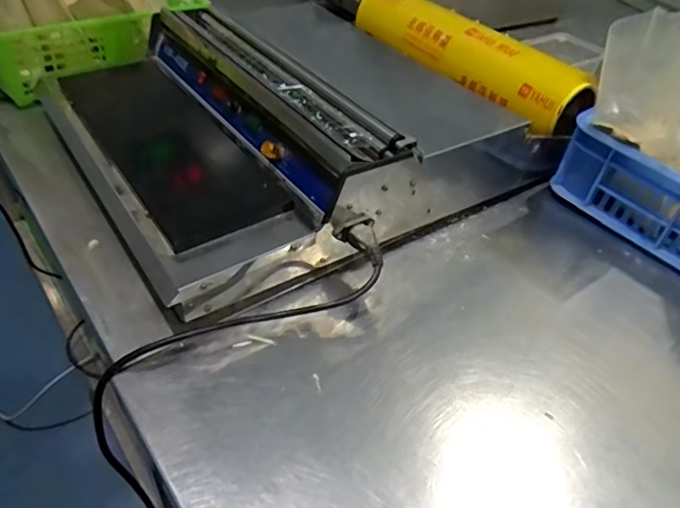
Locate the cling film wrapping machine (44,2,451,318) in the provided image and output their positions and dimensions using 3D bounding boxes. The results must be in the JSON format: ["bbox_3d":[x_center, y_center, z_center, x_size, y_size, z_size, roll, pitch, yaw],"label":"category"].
[{"bbox_3d":[-0.148,-0.145,0.631,0.296,0.123,0.486,-23,50,-27],"label":"cling film wrapping machine"}]

